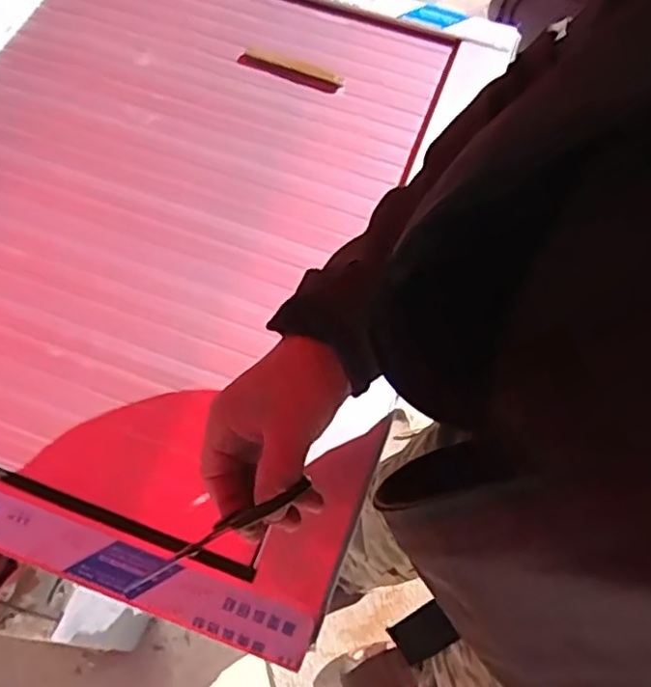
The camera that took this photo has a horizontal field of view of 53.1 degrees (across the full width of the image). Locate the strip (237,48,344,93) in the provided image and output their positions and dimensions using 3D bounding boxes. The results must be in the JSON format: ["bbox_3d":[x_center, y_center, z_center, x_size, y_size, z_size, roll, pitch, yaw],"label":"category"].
[{"bbox_3d":[-0.042,-0.339,0.808,0.135,0.010,0.026,22,81,7],"label":"strip"}]

